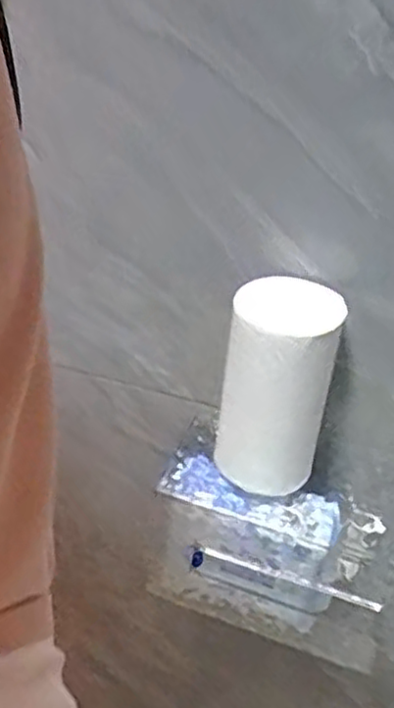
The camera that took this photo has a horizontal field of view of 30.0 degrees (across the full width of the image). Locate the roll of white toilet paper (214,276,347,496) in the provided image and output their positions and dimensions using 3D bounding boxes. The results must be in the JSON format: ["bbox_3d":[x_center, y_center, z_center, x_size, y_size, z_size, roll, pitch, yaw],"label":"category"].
[{"bbox_3d":[0.050,0.023,0.472,0.067,0.137,0.055,9,33,6],"label":"roll of white toilet paper"}]

